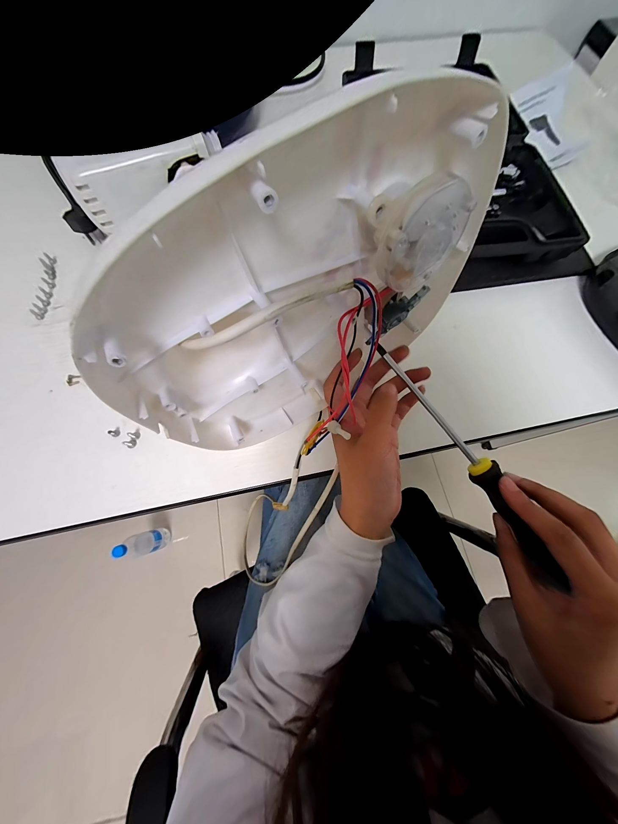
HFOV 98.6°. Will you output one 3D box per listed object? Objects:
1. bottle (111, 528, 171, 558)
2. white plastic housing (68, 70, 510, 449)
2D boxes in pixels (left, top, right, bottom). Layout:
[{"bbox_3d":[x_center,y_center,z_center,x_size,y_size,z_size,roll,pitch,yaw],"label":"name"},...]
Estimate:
[{"bbox_3d":[-0.491,0.389,0.785,0.066,0.214,0.063,-15,74,-5],"label":"bottle"},{"bbox_3d":[-0.001,-0.057,0.175,0.228,0.184,0.055,-30,76,-9],"label":"white plastic housing"}]

